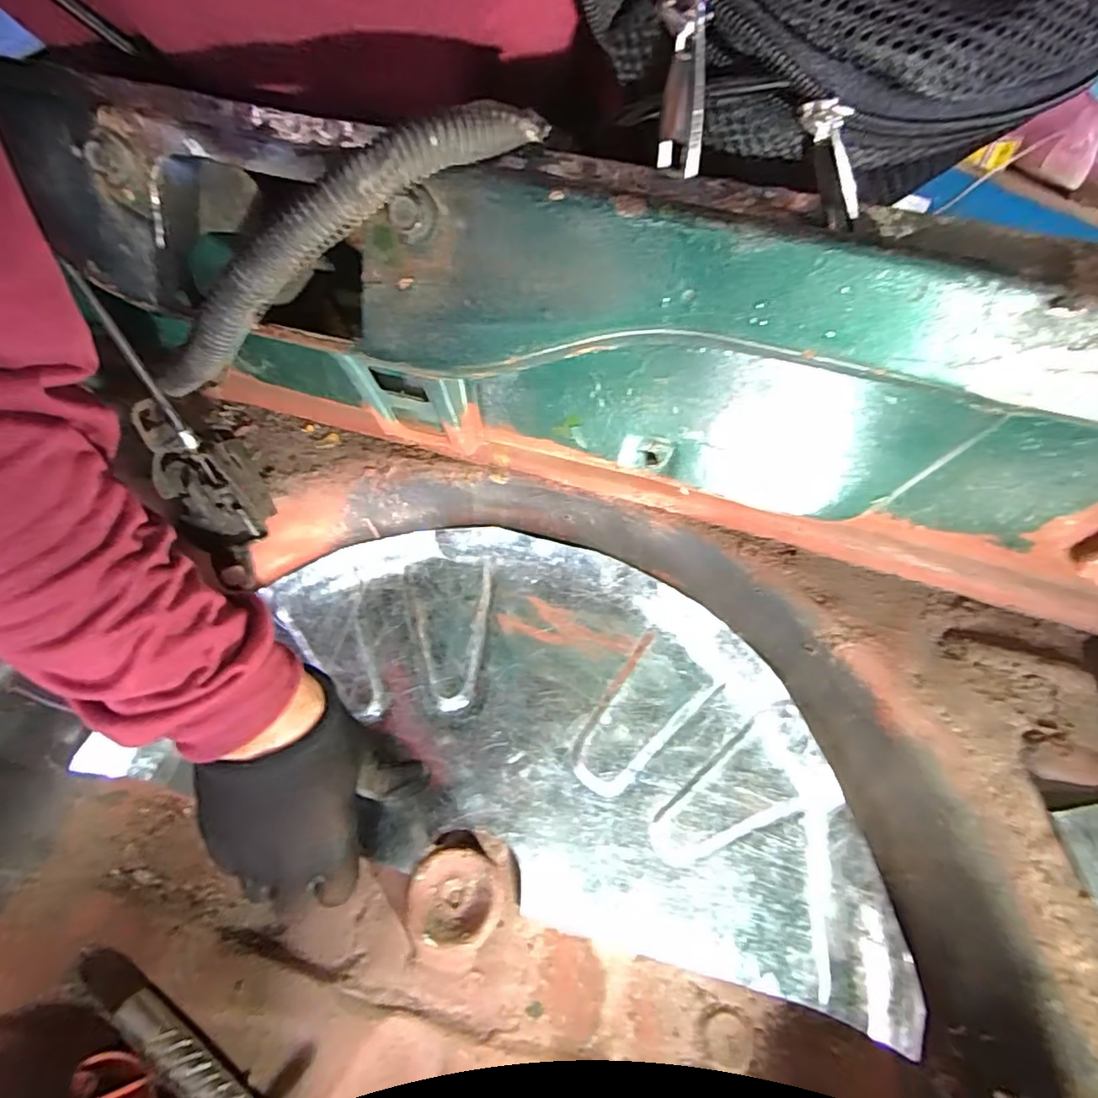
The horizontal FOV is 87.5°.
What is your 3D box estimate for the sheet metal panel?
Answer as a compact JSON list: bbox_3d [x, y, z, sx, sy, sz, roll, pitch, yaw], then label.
[{"bbox_3d":[-0.011,0.123,0.432,0.513,0.022,0.254,15,66,6],"label":"sheet metal panel"}]

